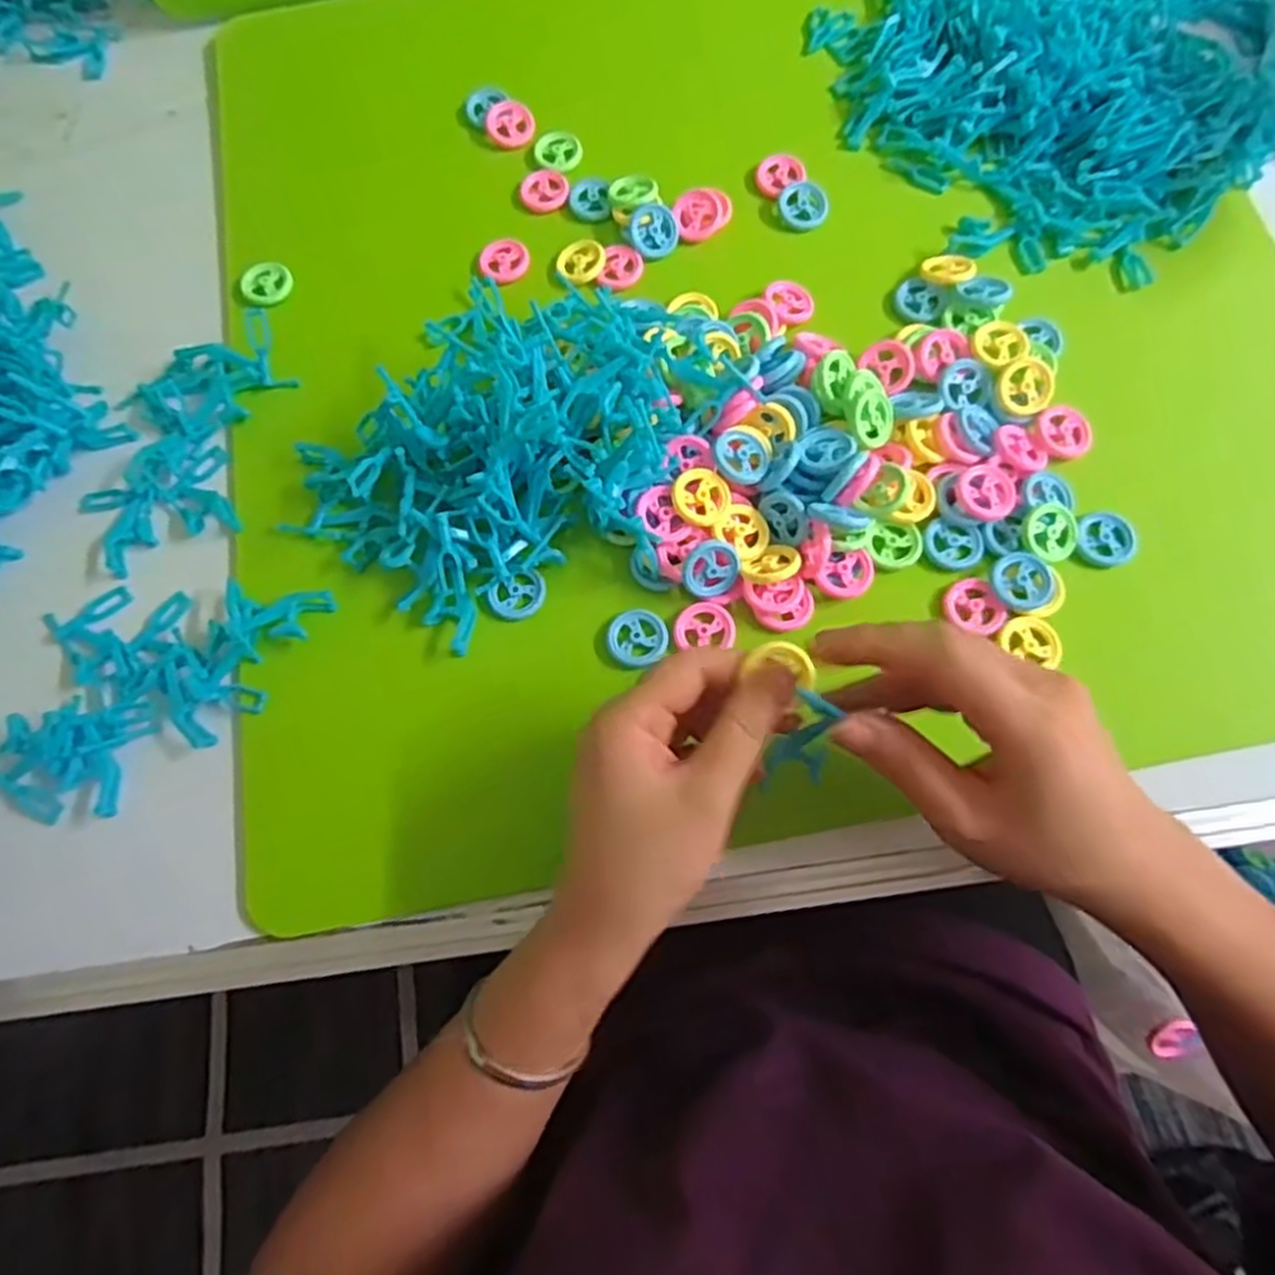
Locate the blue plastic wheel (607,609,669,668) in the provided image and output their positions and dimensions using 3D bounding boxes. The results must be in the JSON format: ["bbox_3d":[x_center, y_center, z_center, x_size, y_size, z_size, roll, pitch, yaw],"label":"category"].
[{"bbox_3d":[0.000,0.000,0.392,0.029,0.006,0.029,0,74,2],"label":"blue plastic wheel"}]

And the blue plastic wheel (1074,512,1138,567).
[{"bbox_3d":[0.237,-0.049,0.403,0.030,0.008,0.029,0,74,2],"label":"blue plastic wheel"}]

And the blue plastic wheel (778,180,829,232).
[{"bbox_3d":[0.099,-0.258,0.474,0.028,0.008,0.029,-40,92,6],"label":"blue plastic wheel"}]

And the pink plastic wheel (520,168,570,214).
[{"bbox_3d":[-0.057,-0.273,0.483,0.029,0.006,0.027,0,74,2],"label":"pink plastic wheel"}]

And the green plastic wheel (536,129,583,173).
[{"bbox_3d":[-0.049,-0.299,0.488,0.028,0.006,0.029,0,74,2],"label":"green plastic wheel"}]

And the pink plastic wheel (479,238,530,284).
[{"bbox_3d":[-0.078,-0.222,0.470,0.028,0.008,0.031,-15,74,-3],"label":"pink plastic wheel"}]

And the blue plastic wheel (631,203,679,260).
[{"bbox_3d":[0.010,-0.238,0.466,0.028,0.005,0.030,-3,101,-15],"label":"blue plastic wheel"}]

